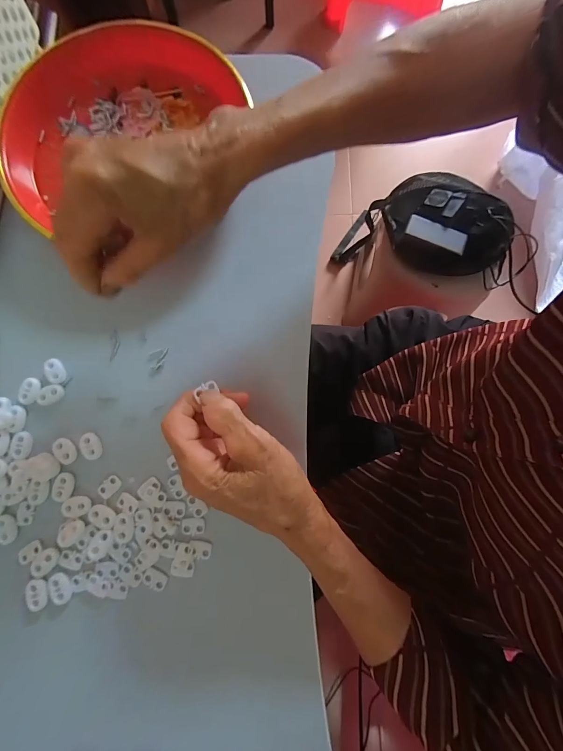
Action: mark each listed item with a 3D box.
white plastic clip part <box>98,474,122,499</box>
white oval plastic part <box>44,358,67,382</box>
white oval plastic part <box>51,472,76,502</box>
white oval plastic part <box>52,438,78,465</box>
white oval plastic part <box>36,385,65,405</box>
[{"bbox_3d":[-0.138,0.089,0.262,0.018,0.004,0.013,-44,83,-8],"label":"white plastic clip part"},{"bbox_3d":[-0.192,-0.005,0.278,0.014,0.005,0.023,-27,81,-5],"label":"white oval plastic part"},{"bbox_3d":[-0.173,0.088,0.260,0.015,0.004,0.022,10,79,1],"label":"white oval plastic part"},{"bbox_3d":[-0.176,0.061,0.267,0.015,0.004,0.023,-41,82,-8],"label":"white oval plastic part"},{"bbox_3d":[-0.193,0.016,0.274,0.021,0.004,0.015,-16,80,-4],"label":"white oval plastic part"}]

